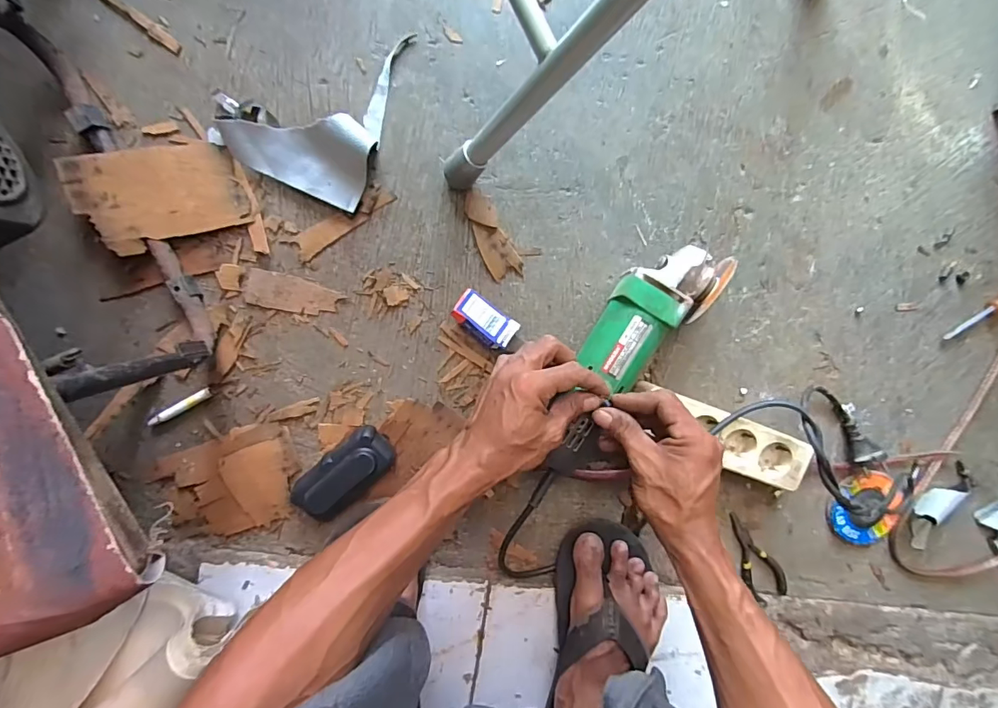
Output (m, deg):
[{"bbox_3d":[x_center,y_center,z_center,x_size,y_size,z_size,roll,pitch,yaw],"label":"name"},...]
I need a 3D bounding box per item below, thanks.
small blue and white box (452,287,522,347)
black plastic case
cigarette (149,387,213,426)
[{"bbox_3d":[-0.015,-0.034,0.479,0.065,0.019,0.036,35,77,-9],"label":"small blue and white box"},{"bbox_3d":[-0.158,0.122,0.478,0.108,0.028,0.052,-43,99,0],"label":"black plastic case"},{"bbox_3d":[-0.318,0.054,0.467,0.068,0.012,0.011,-28,98,-2],"label":"cigarette"}]

